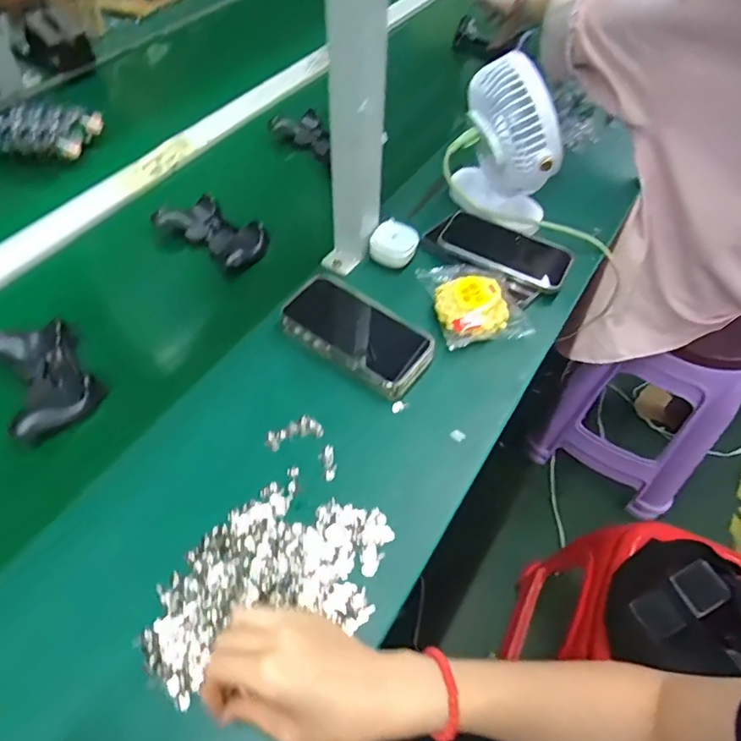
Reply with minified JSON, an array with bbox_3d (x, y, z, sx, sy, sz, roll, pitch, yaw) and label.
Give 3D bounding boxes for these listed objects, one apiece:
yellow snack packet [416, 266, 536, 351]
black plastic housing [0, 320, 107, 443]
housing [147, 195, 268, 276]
[{"bbox_3d":[0.120,-0.085,0.616,0.095,0.028,0.124,-11,55,-10],"label":"yellow snack packet"},{"bbox_3d":[-0.340,0.001,0.558,0.083,0.028,0.154,-31,61,-22],"label":"black plastic housing"},{"bbox_3d":[-0.203,-0.181,0.697,0.151,0.038,0.073,31,59,19],"label":"housing"}]

